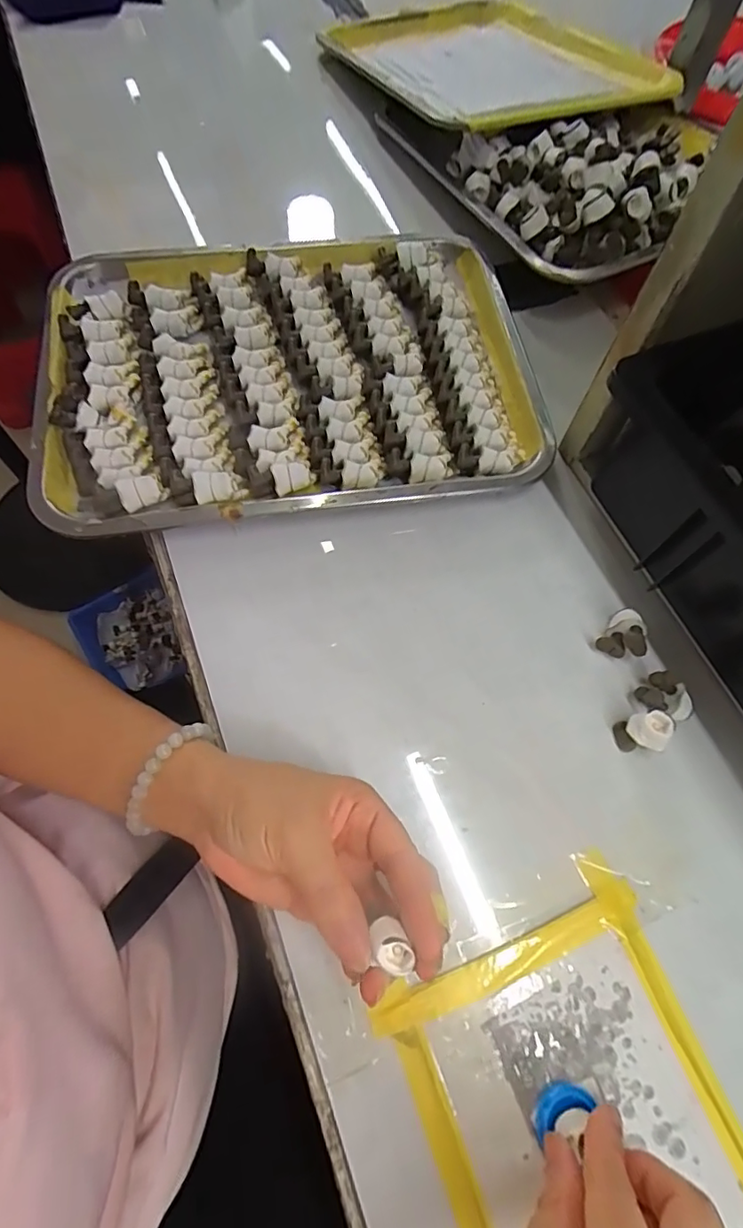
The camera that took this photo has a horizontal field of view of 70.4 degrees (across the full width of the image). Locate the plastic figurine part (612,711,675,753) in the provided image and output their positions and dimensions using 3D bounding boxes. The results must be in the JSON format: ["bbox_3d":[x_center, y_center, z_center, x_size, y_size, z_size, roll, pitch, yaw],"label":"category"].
[{"bbox_3d":[0.153,0.067,0.296,0.023,0.023,0.020,-6,69,-5],"label":"plastic figurine part"}]

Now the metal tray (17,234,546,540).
[{"bbox_3d":[-0.060,-0.184,0.379,0.341,0.020,0.246,-8,69,-6],"label":"metal tray"}]

